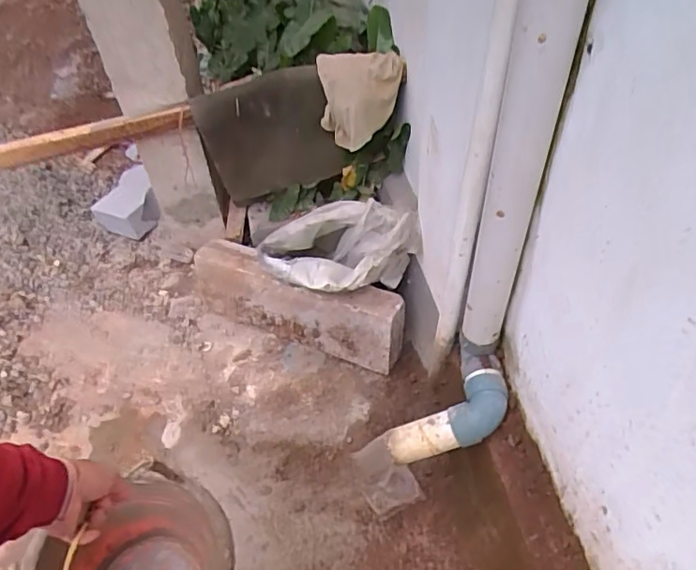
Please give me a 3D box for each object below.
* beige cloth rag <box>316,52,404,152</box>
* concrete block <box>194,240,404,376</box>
[{"bbox_3d":[0.038,-0.484,1.498,0.218,0.228,0.077,-12,49,-6],"label":"beige cloth rag"},{"bbox_3d":[-0.150,0.052,1.552,0.624,0.235,0.121,19,53,20],"label":"concrete block"}]

